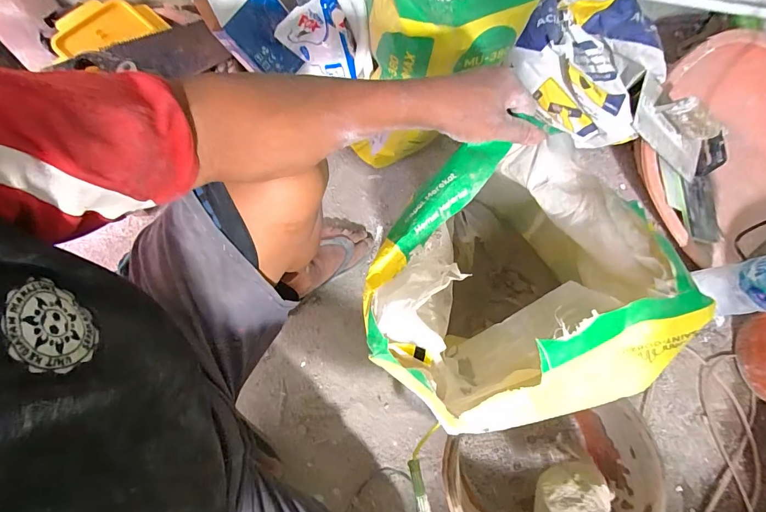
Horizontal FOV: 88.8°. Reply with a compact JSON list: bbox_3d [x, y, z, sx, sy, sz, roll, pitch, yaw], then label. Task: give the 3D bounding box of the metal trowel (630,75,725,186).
[{"bbox_3d":[0.567,-0.235,0.736,0.263,0.099,0.105,21,71,-38],"label":"metal trowel"}]

